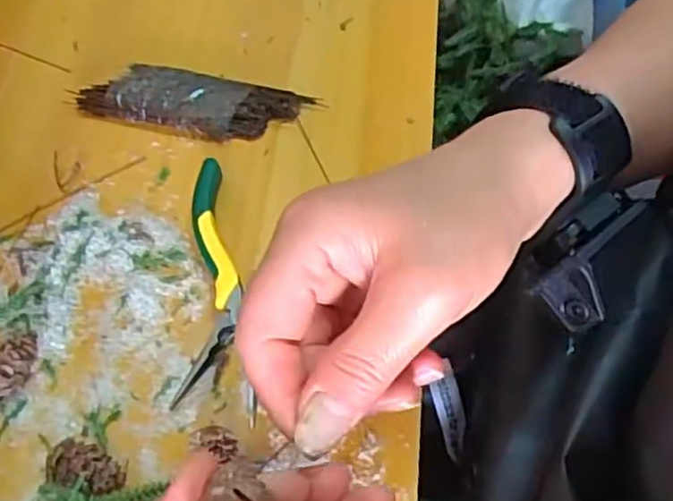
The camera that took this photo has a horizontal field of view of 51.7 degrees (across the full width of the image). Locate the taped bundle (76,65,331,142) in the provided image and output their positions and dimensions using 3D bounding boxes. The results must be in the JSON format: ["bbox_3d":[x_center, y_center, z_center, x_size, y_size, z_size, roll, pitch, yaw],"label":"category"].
[{"bbox_3d":[-0.094,-0.097,0.447,0.151,0.013,0.046,13,59,13],"label":"taped bundle"}]

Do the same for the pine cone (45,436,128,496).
[{"bbox_3d":[-0.117,0.103,0.327,0.033,0.018,0.021,8,62,12],"label":"pine cone"}]

